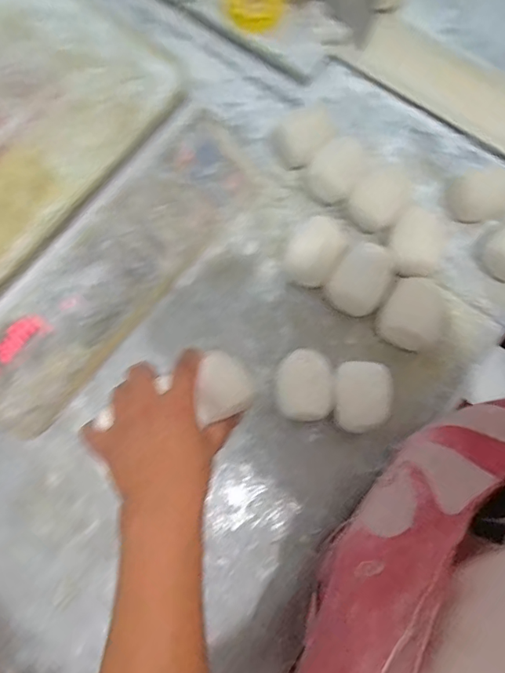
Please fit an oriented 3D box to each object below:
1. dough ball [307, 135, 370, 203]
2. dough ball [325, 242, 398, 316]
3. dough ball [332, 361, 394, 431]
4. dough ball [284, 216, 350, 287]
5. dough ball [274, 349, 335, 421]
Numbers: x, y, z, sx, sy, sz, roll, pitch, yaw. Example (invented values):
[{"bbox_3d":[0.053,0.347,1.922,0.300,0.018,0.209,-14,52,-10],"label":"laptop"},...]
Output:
[{"bbox_3d":[0.089,-0.174,0.480,0.049,0.029,0.073,31,79,6],"label":"dough ball"},{"bbox_3d":[0.105,-0.054,0.449,0.050,0.030,0.068,39,80,8],"label":"dough ball"},{"bbox_3d":[0.094,0.053,0.417,0.046,0.046,0.055,3,77,0],"label":"dough ball"},{"bbox_3d":[0.059,-0.079,0.455,0.050,0.034,0.065,32,79,6],"label":"dough ball"},{"bbox_3d":[0.045,0.045,0.427,0.050,0.032,0.059,2,77,0],"label":"dough ball"}]

